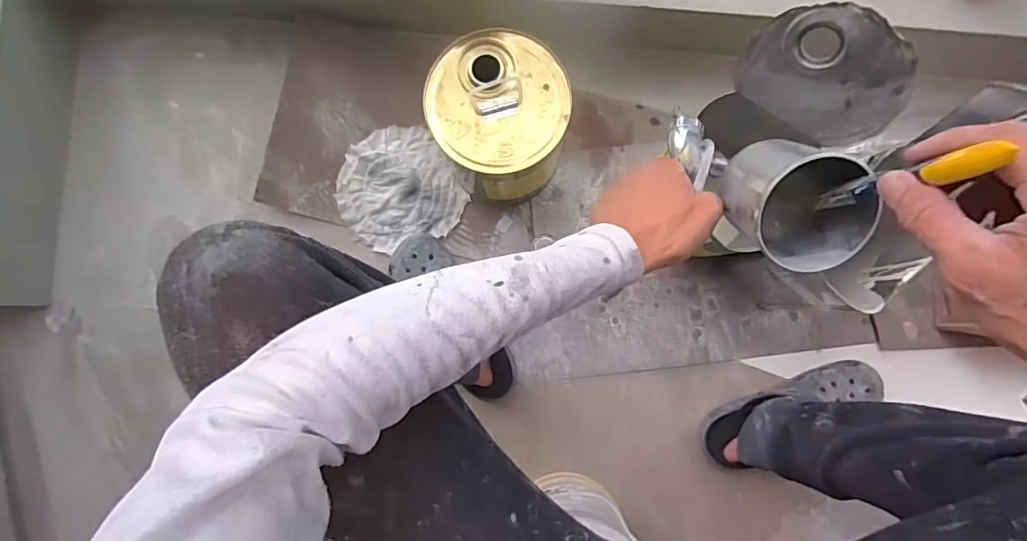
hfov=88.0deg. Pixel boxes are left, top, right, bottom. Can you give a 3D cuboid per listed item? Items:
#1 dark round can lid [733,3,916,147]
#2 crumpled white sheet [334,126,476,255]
[{"bbox_3d":[0.299,-0.188,0.512,0.144,0.125,0.009,41,63,6],"label":"dark round can lid"},{"bbox_3d":[-0.162,-0.123,0.774,0.188,0.020,0.166,-20,87,1],"label":"crumpled white sheet"}]

